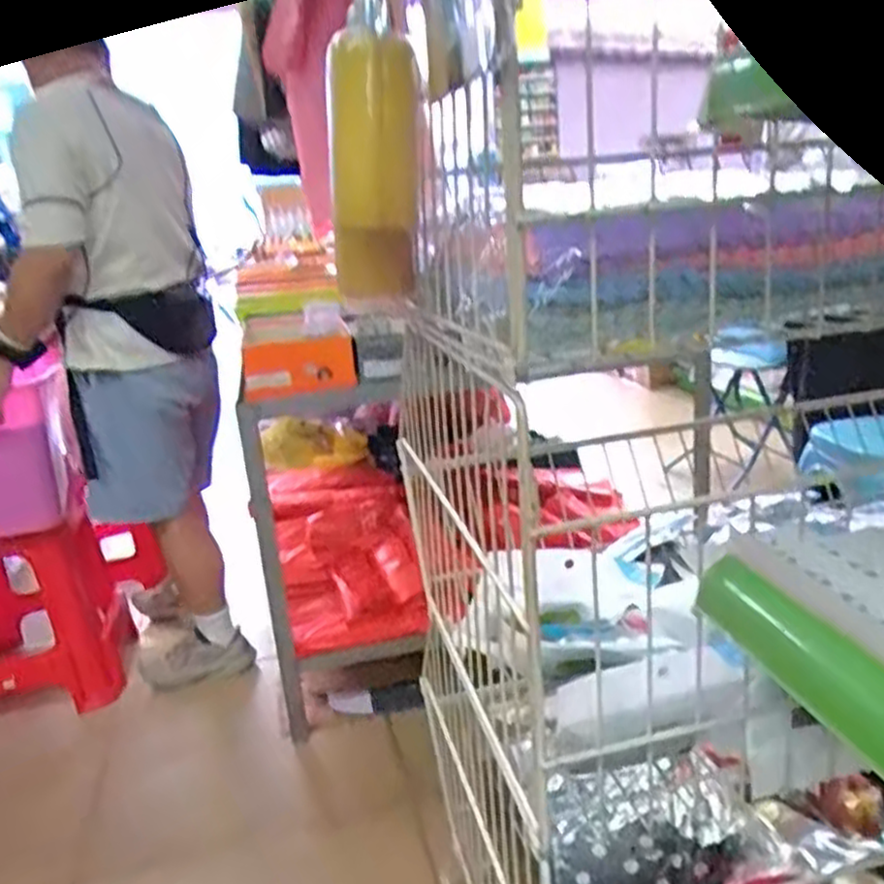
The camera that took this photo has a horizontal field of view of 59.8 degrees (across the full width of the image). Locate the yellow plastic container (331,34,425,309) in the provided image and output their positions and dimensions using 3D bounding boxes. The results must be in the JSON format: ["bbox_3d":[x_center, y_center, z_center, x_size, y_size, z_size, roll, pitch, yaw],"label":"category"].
[{"bbox_3d":[-0.043,-0.163,0.505,0.052,0.187,0.057,-11,43,-17],"label":"yellow plastic container"}]

